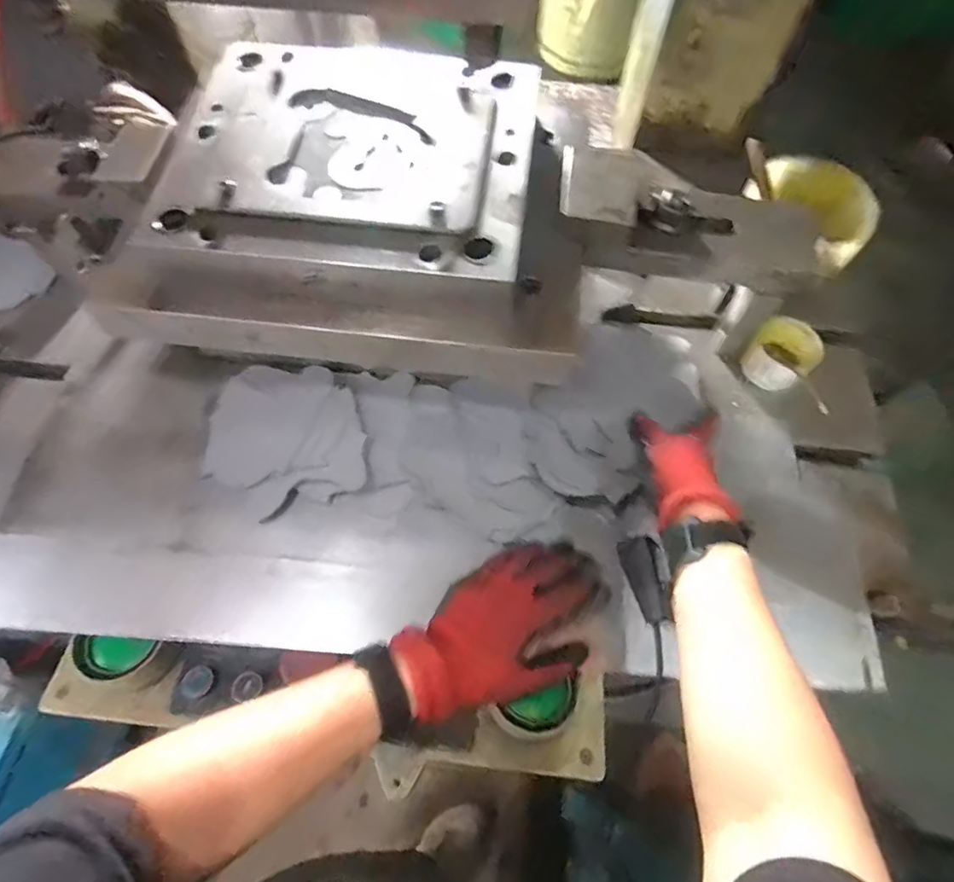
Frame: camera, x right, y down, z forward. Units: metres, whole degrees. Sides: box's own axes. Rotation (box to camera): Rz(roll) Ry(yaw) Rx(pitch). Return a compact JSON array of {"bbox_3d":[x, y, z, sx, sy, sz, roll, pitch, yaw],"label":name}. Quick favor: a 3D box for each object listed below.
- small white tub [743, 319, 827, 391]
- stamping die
[{"bbox_3d":[0.335,-0.095,0.615,0.065,0.046,0.060,0,64,0],"label":"small white tub"},{"bbox_3d":[-0.091,-0.215,0.582,0.384,0.181,0.309,6,64,2],"label":"stamping die"}]

